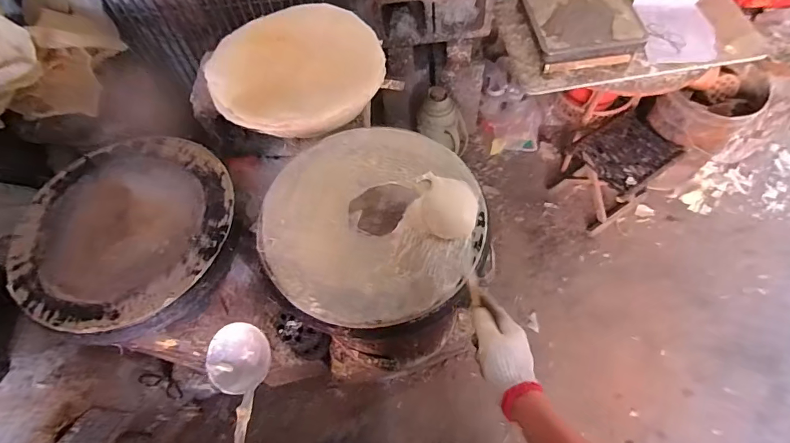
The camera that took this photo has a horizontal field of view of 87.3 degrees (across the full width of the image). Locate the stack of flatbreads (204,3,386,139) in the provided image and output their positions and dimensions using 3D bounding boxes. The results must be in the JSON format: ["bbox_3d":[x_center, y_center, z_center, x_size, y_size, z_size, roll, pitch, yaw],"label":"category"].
[{"bbox_3d":[-0.215,-0.334,0.917,0.367,0.068,0.311,-25,63,-9],"label":"stack of flatbreads"}]

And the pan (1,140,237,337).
[{"bbox_3d":[-0.495,0.007,0.758,0.384,0.037,0.374,-2,62,3],"label":"pan"}]

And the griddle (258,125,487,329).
[{"bbox_3d":[-0.043,-0.015,0.723,0.366,0.018,0.383,-2,62,3],"label":"griddle"}]

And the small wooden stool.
[{"bbox_3d":[0.837,-0.206,1.620,0.309,0.325,0.301,-31,65,-12],"label":"small wooden stool"}]

